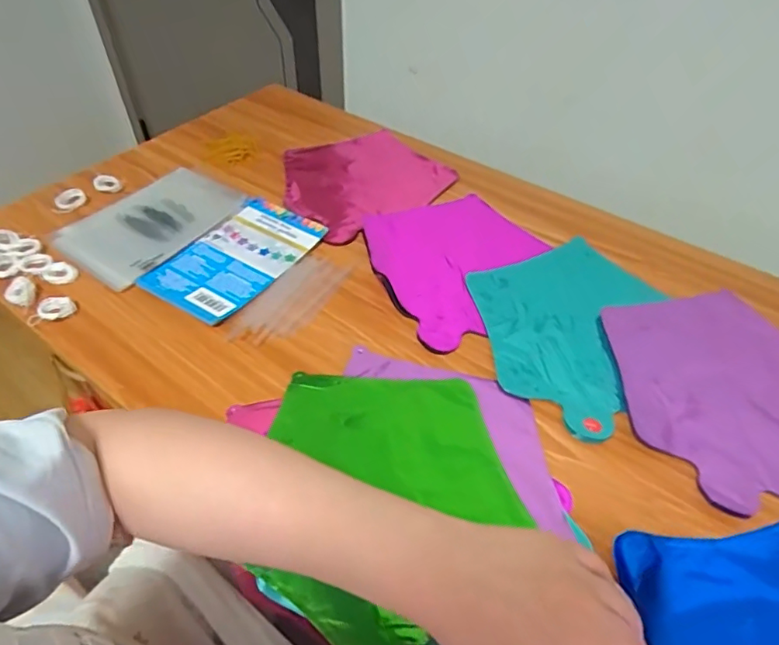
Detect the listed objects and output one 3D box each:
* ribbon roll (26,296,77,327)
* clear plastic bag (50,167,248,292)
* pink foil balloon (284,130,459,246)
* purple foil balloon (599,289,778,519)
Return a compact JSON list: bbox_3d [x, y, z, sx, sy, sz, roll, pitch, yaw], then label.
[{"bbox_3d":[-0.343,-0.012,0.534,0.045,0.012,0.023,-27,53,-25],"label":"ribbon roll"},{"bbox_3d":[-0.287,-0.124,0.633,0.142,0.014,0.188,27,51,21],"label":"clear plastic bag"},{"bbox_3d":[-0.048,-0.199,0.729,0.228,0.015,0.201,-34,56,-29],"label":"pink foil balloon"},{"bbox_3d":[0.313,0.056,0.493,0.211,0.007,0.222,-20,51,-20],"label":"purple foil balloon"}]

